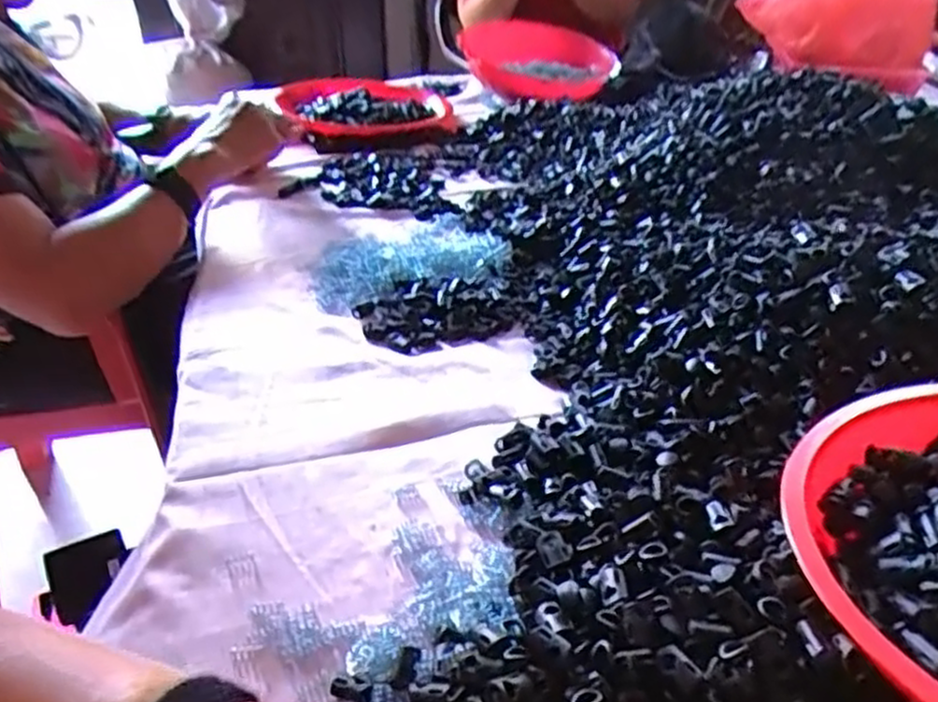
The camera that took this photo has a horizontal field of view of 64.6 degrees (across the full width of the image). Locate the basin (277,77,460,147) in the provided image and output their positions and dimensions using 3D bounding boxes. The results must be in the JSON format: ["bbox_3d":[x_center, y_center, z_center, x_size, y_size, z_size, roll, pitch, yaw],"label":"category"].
[{"bbox_3d":[-0.135,-0.336,1.031,0.232,0.056,0.218,0,34,0],"label":"basin"}]

